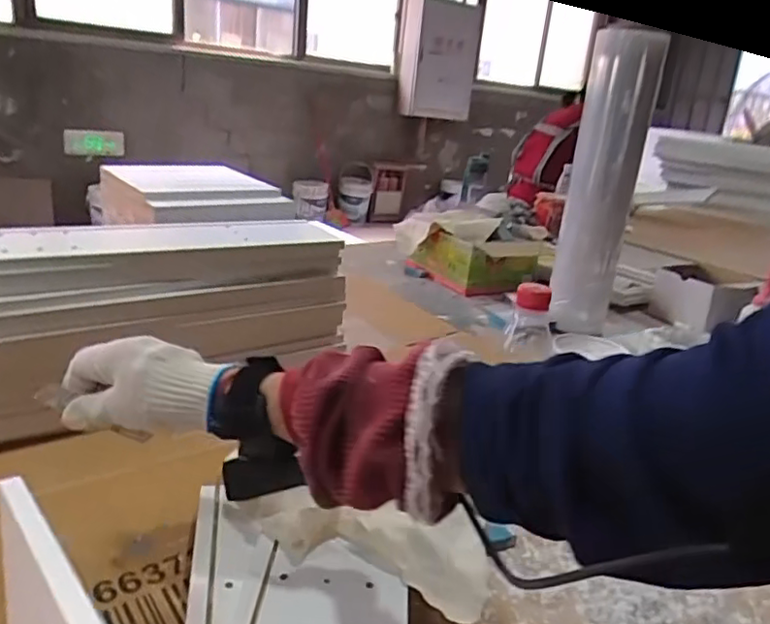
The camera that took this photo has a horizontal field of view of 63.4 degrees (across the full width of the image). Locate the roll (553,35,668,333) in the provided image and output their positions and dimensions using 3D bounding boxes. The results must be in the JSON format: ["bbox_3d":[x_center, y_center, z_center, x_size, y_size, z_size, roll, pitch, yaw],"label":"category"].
[{"bbox_3d":[0.388,-0.221,1.116,0.116,0.495,0.116,12,21,16],"label":"roll"}]

